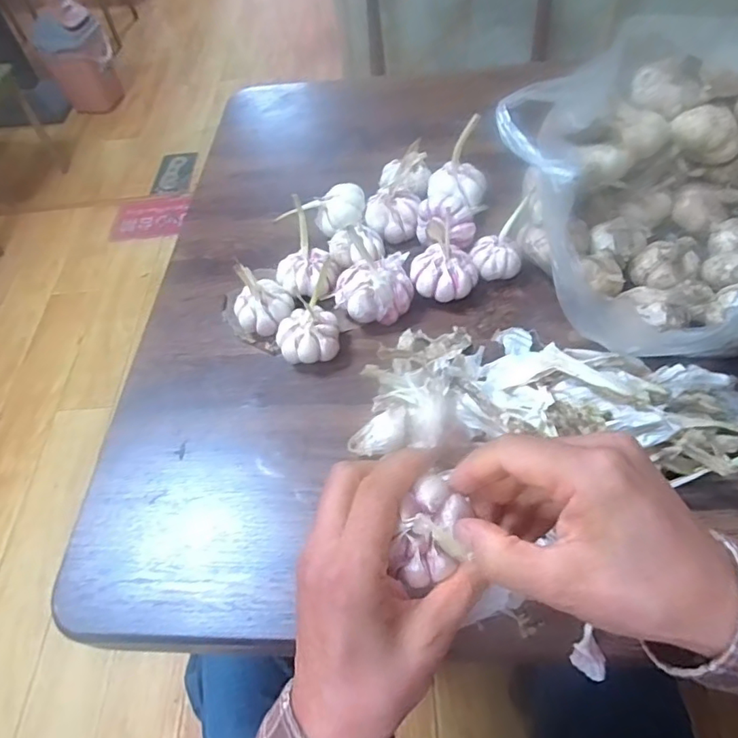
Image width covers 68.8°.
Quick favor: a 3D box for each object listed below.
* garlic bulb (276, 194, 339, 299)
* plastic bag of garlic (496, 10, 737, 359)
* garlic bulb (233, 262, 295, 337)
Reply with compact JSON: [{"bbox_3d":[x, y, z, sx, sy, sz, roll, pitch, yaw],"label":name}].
[{"bbox_3d":[-0.055,-0.096,0.468,0.056,0.071,0.055,-11,55,-1],"label":"garlic bulb"},{"bbox_3d":[0.238,-0.140,0.415,0.190,0.129,0.239,-7,55,2],"label":"plastic bag of garlic"},{"bbox_3d":[-0.091,-0.059,0.455,0.049,0.065,0.043,-15,55,-4],"label":"garlic bulb"}]

